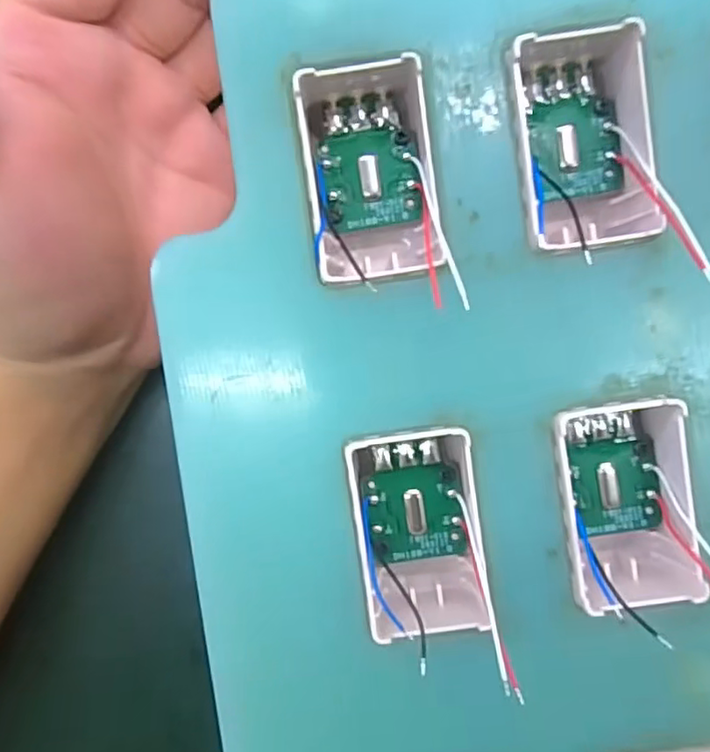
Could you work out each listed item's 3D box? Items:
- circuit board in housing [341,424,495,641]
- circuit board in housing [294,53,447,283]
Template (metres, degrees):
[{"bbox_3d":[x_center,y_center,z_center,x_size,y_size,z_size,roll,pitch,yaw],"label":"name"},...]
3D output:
[{"bbox_3d":[0.010,0.024,0.097,0.019,0.011,0.031,-8,94,0],"label":"circuit board in housing"},{"bbox_3d":[0.002,-0.032,0.094,0.020,0.011,0.033,-8,94,0],"label":"circuit board in housing"}]

